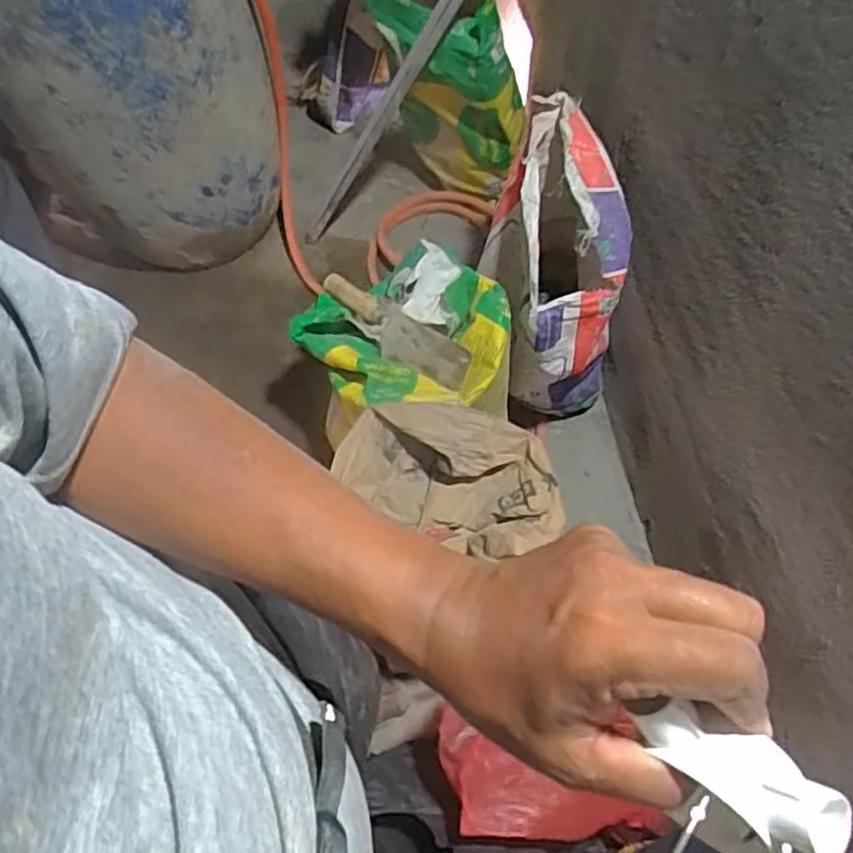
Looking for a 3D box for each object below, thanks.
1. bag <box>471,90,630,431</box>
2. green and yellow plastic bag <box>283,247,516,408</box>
[{"bbox_3d":[0.206,-0.221,1.212,0.189,0.506,0.320,-12,66,-4],"label":"bag"},{"bbox_3d":[-0.043,-0.150,1.085,0.329,0.091,0.241,13,67,7],"label":"green and yellow plastic bag"}]

